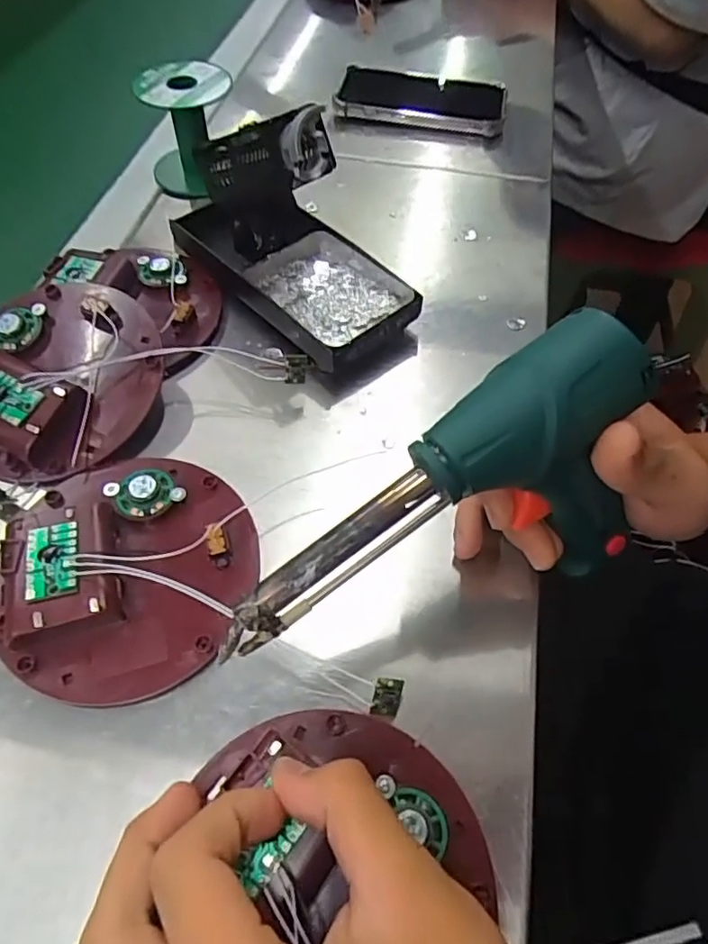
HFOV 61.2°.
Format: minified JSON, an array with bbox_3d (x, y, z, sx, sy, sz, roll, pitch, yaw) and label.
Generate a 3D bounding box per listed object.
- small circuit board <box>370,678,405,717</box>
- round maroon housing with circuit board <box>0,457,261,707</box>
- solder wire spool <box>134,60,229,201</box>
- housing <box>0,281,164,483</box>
[{"bbox_3d":[0.014,0.093,0.249,0.011,0.004,0.015,12,87,-1],"label":"small circuit board"},{"bbox_3d":[-0.106,0.040,0.274,0.110,0.021,0.118,4,56,1],"label":"round maroon housing with circuit board"},{"bbox_3d":[-0.125,-0.262,0.462,0.068,0.081,0.068,-1,57,1],"label":"solder wire spool"},{"bbox_3d":[-0.167,-0.055,0.332,0.115,0.030,0.112,1,56,-1],"label":"housing"}]

